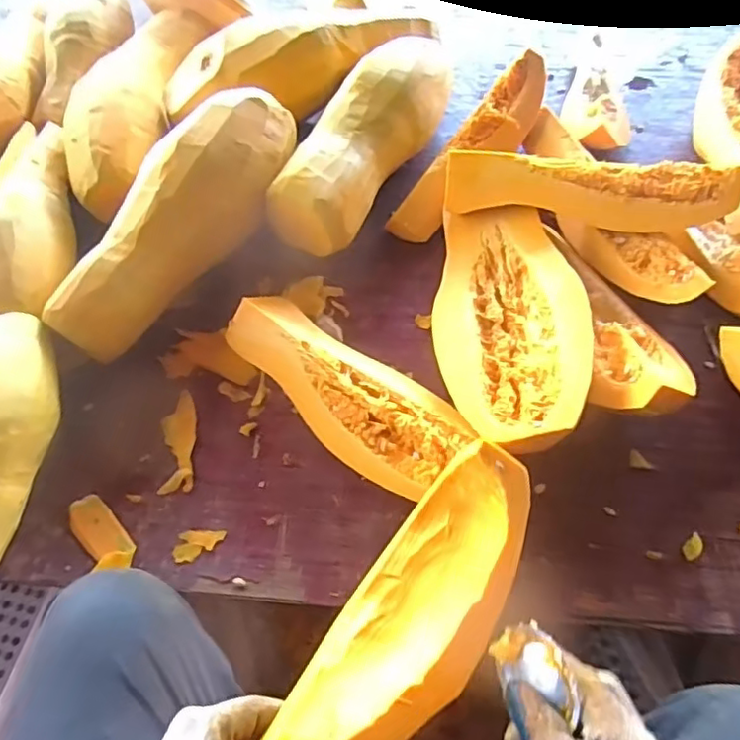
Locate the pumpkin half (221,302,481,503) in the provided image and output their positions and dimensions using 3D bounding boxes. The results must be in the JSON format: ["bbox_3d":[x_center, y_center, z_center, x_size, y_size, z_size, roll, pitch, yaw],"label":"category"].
[{"bbox_3d":[-0.025,0.024,0.610,0.294,0.066,0.100,35,66,22],"label":"pumpkin half"}]

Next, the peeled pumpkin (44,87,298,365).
[{"bbox_3d":[-0.213,-0.170,0.679,0.113,0.095,0.352,31,79,20],"label":"peeled pumpkin"}]

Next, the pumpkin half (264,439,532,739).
[{"bbox_3d":[0.018,0.188,0.421,0.100,0.069,0.306,29,59,19],"label":"pumpkin half"}]

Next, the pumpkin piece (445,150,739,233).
[{"bbox_3d":[0.239,-0.198,0.672,0.306,0.056,0.057,7,59,7],"label":"pumpkin piece"}]

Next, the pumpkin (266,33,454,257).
[{"bbox_3d":[-0.003,-0.289,0.737,0.100,0.099,0.340,25,62,17],"label":"pumpkin"}]

